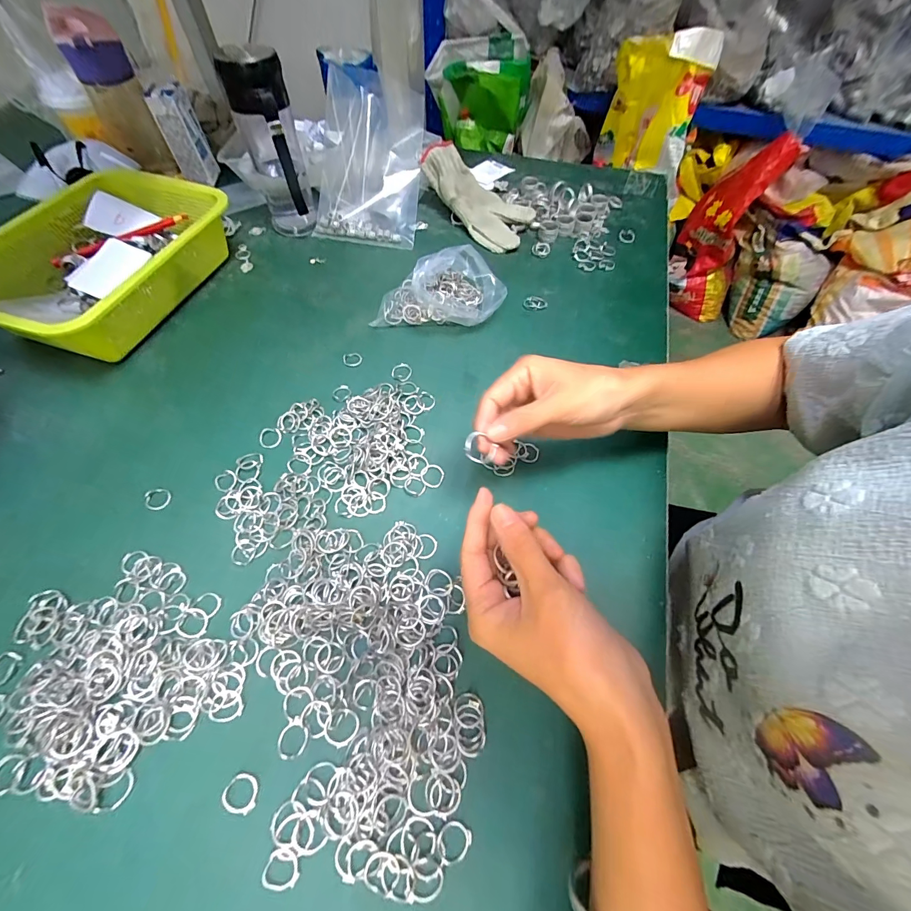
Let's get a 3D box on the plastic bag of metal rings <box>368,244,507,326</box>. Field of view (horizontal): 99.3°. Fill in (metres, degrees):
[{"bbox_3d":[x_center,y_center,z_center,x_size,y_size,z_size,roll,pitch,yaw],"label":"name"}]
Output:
[{"bbox_3d":[-0.018,-0.190,0.445,0.149,0.070,0.077,6,59,4],"label":"plastic bag of metal rings"}]

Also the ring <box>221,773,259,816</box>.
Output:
[{"bbox_3d":[-0.135,0.212,0.243,0.021,0.004,0.019,7,59,4],"label":"ring"}]

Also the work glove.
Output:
[{"bbox_3d":[0.035,-0.373,0.563,0.086,0.041,0.192,-37,83,-20],"label":"work glove"}]

